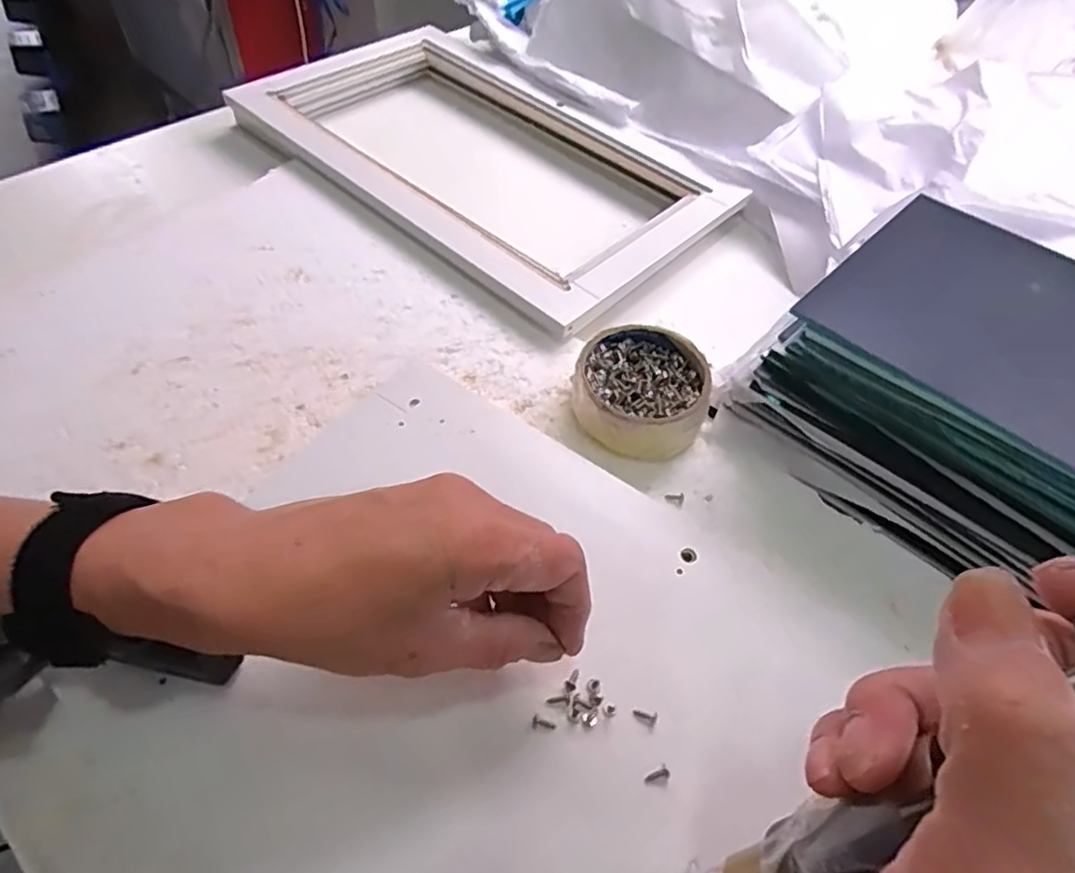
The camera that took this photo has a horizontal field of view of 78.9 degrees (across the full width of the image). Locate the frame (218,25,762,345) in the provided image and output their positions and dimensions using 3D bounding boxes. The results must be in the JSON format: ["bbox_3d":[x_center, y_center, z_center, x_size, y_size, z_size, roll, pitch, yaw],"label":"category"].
[{"bbox_3d":[-0.051,-0.268,0.601,0.428,0.018,0.248,38,58,22],"label":"frame"}]

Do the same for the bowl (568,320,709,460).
[{"bbox_3d":[0.066,-0.031,0.422,0.081,0.039,0.086,2,53,-3],"label":"bowl"}]

